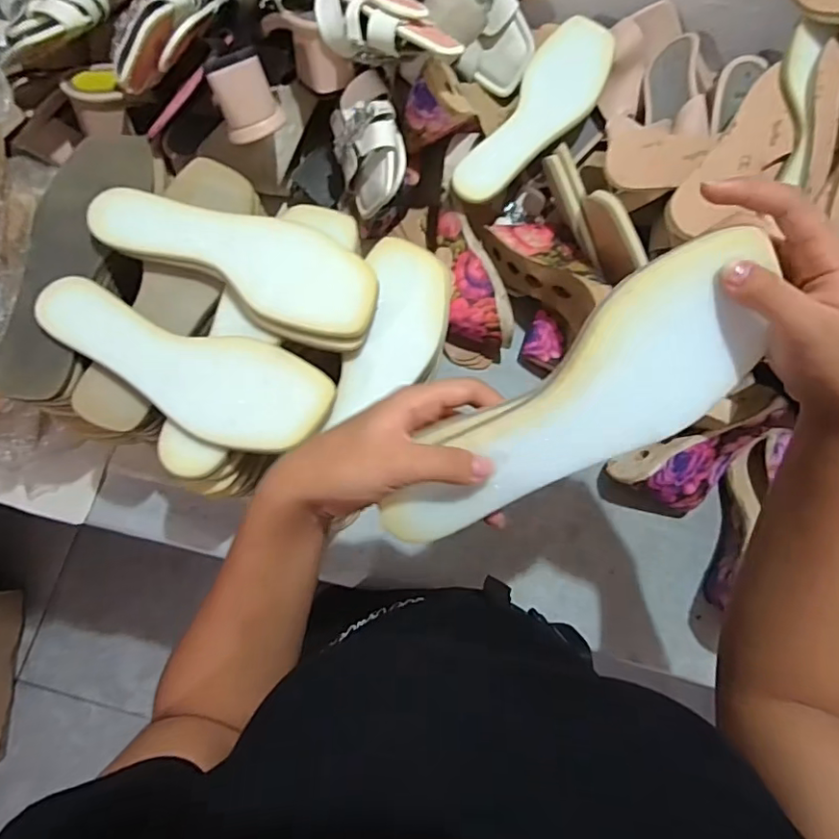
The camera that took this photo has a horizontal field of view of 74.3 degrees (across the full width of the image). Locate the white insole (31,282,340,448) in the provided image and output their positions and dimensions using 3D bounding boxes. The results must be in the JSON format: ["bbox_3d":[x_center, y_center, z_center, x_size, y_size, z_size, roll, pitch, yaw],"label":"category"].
[{"bbox_3d":[-0.182,-0.039,0.409,0.232,0.017,0.077,20,76,4],"label":"white insole"}]

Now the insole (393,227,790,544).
[{"bbox_3d":[0.079,-0.010,0.294,0.227,0.014,0.085,-28,103,2],"label":"insole"}]

